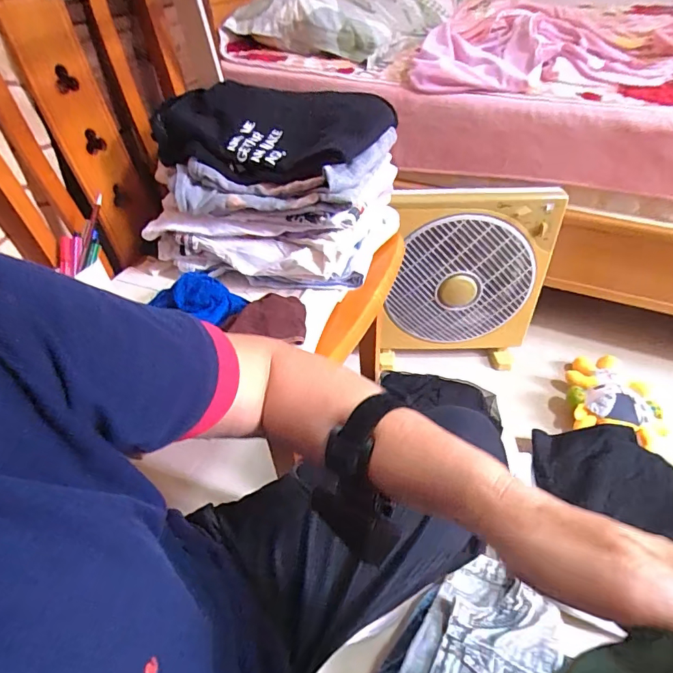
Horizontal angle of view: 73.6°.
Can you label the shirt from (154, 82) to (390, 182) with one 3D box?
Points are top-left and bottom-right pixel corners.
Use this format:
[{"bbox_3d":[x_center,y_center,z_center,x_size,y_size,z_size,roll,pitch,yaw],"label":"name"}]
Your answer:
[{"bbox_3d":[-0.074,-0.299,0.632,0.272,0.066,0.238,16,46,18],"label":"shirt"}]

